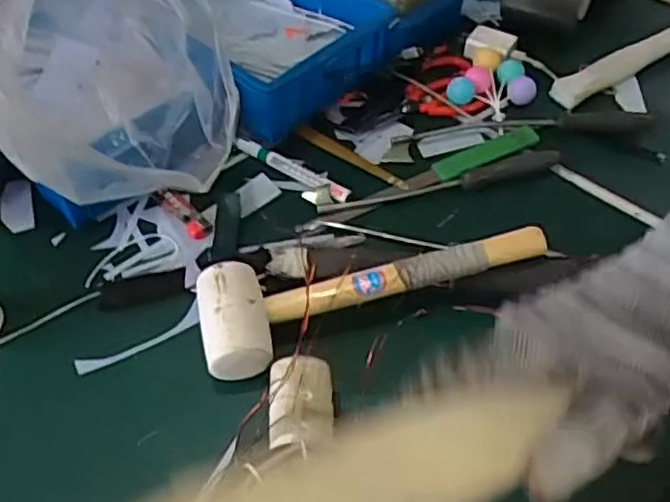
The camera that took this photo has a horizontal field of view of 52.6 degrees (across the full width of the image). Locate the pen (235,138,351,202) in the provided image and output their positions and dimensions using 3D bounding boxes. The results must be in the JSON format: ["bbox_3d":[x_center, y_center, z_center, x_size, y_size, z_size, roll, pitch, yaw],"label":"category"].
[{"bbox_3d":[-0.042,-0.086,0.686,0.134,0.012,0.018,28,56,21],"label":"pen"}]

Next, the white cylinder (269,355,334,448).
[{"bbox_3d":[-0.026,0.117,0.515,0.047,0.049,0.065,-3,51,-2],"label":"white cylinder"}]

